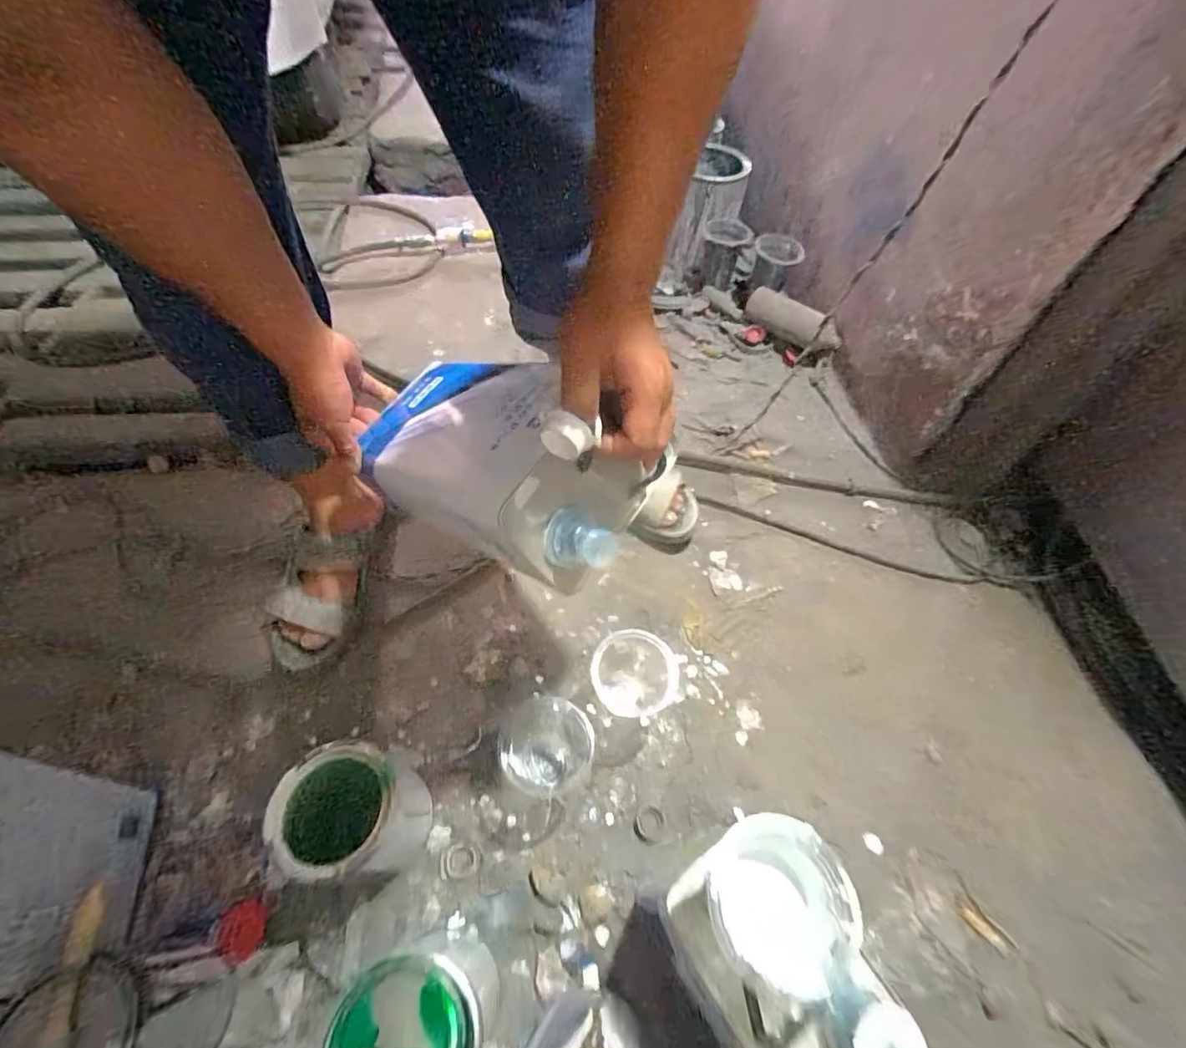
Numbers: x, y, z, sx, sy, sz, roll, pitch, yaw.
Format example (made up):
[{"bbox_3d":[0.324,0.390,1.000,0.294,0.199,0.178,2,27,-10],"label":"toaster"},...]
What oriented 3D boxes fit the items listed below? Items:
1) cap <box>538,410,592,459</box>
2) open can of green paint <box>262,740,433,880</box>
[{"bbox_3d":[-0.019,-0.058,0.342,0.034,0.028,0.014,30,59,14],"label":"cap"},{"bbox_3d":[-0.224,0.273,0.498,0.110,0.128,0.106,0,56,-5],"label":"open can of green paint"}]

